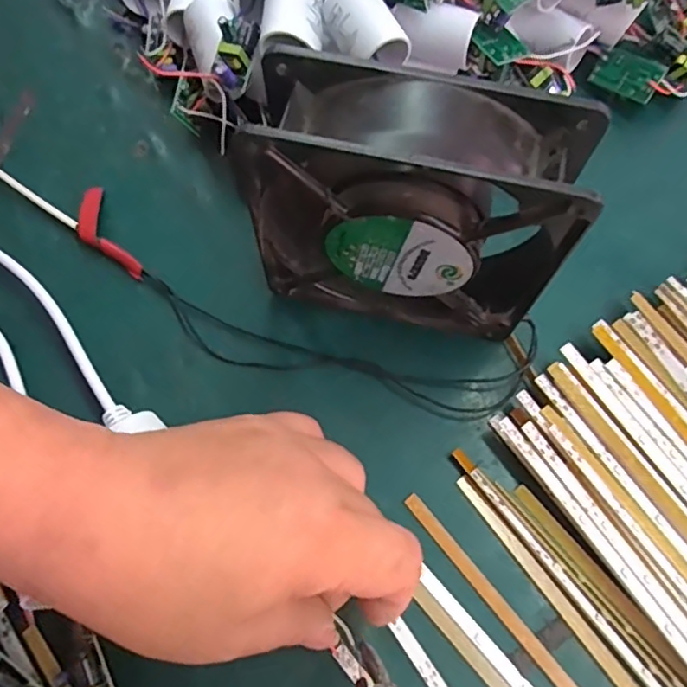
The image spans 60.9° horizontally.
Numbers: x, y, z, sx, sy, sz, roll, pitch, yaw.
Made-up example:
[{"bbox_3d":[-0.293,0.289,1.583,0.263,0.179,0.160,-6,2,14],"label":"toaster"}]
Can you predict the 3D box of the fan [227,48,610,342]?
[{"bbox_3d":[0.025,-0.050,0.243,0.119,0.121,0.040,14,69,4],"label":"fan"}]

